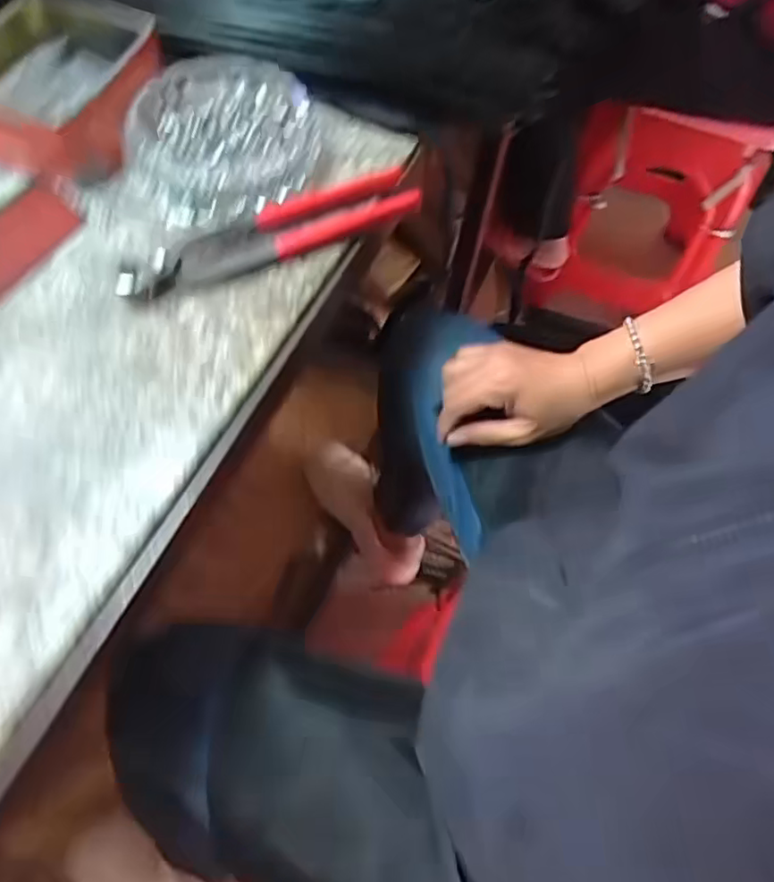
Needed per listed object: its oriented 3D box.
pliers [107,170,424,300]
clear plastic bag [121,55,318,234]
[{"bbox_3d":[-0.070,-0.136,0.370,0.194,0.020,0.046,-24,64,-17],"label":"pliers"},{"bbox_3d":[-0.108,-0.200,0.394,0.117,0.031,0.126,-3,60,-6],"label":"clear plastic bag"}]

